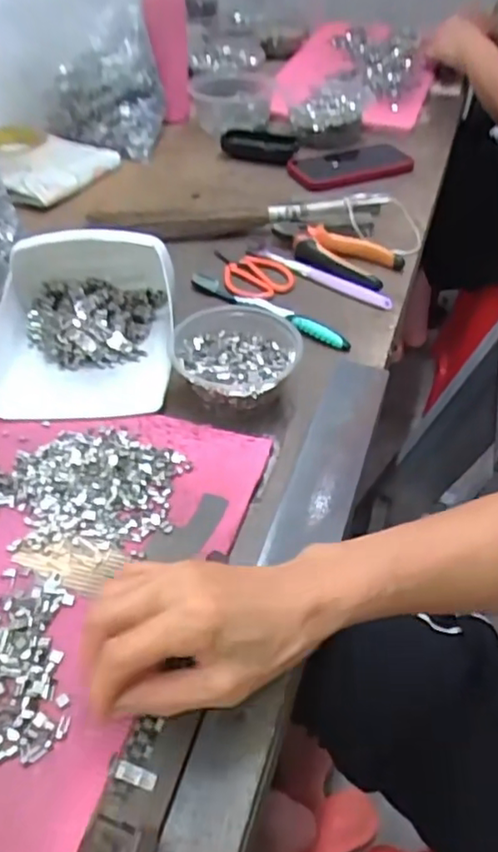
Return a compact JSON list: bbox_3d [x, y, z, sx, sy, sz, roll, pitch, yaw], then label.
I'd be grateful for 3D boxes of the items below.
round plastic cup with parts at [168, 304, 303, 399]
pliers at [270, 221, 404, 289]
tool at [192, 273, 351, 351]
[{"bbox_3d":[-0.012,-0.061,0.531,0.103,0.048,0.108,2,46,-2],"label":"round plastic cup with parts"},{"bbox_3d":[0.091,-0.192,0.692,0.149,0.014,0.078,27,51,21],"label":"pliers"},{"bbox_3d":[0.017,-0.117,0.621,0.184,0.015,0.018,30,52,23],"label":"tool"}]

